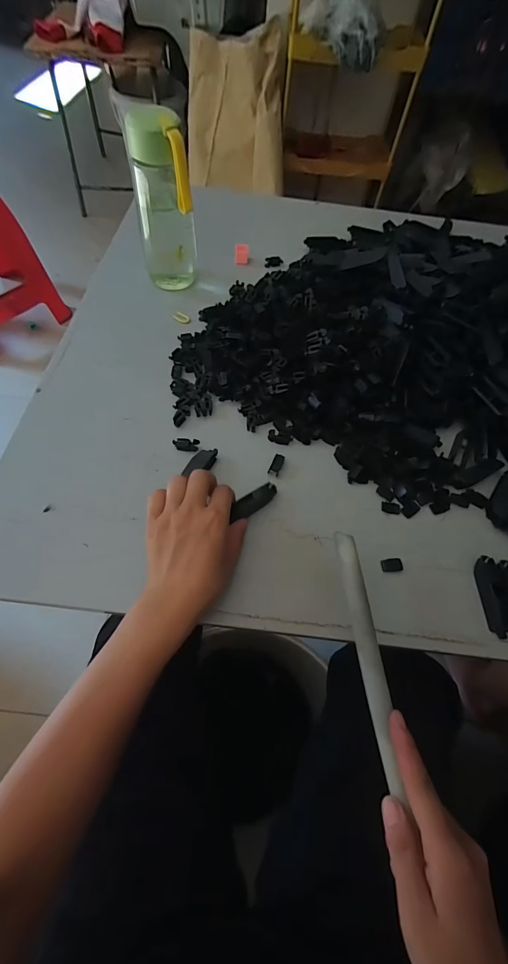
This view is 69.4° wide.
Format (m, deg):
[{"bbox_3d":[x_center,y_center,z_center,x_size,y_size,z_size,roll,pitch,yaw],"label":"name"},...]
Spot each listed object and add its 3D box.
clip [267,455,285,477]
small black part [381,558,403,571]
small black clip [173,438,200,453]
[{"bbox_3d":[0.026,-0.021,0.417,0.012,0.006,0.029,22,63,8],"label":"clip"},{"bbox_3d":[0.142,0.085,0.376,0.021,0.004,0.013,-1,62,-4],"label":"small black part"},{"bbox_3d":[-0.077,-0.043,0.420,0.028,0.011,0.012,9,62,1],"label":"small black clip"}]

